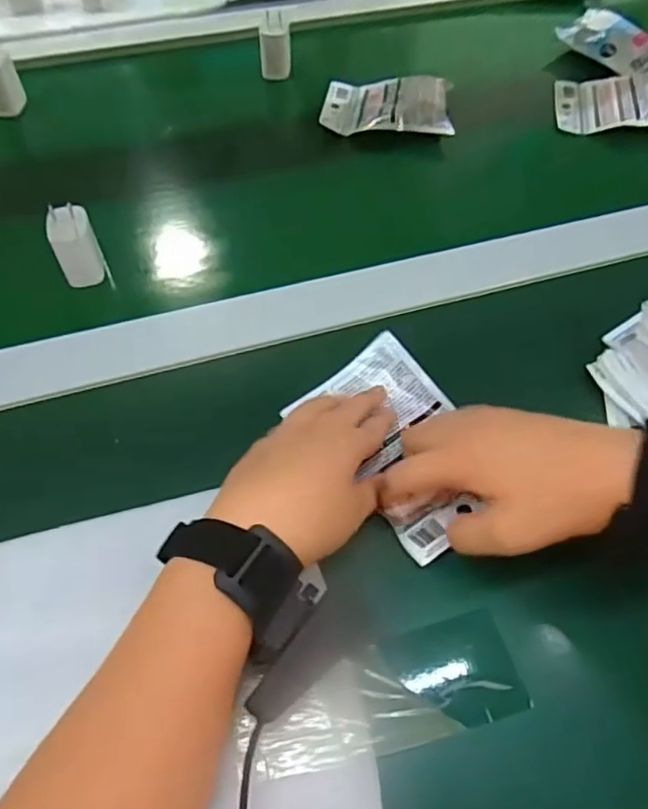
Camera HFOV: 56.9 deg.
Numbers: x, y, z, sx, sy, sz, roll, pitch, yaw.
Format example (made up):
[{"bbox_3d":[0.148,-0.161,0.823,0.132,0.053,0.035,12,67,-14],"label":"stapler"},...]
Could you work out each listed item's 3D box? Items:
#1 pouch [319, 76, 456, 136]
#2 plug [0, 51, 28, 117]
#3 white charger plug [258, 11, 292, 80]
[{"bbox_3d":[0.065,-0.310,0.611,0.126,0.028,0.089,5,57,2],"label":"pouch"},{"bbox_3d":[-0.323,-0.322,0.595,0.035,0.059,0.030,-15,59,-11],"label":"plug"},{"bbox_3d":[-0.052,-0.383,0.644,0.032,0.057,0.022,-5,57,-4],"label":"white charger plug"}]

